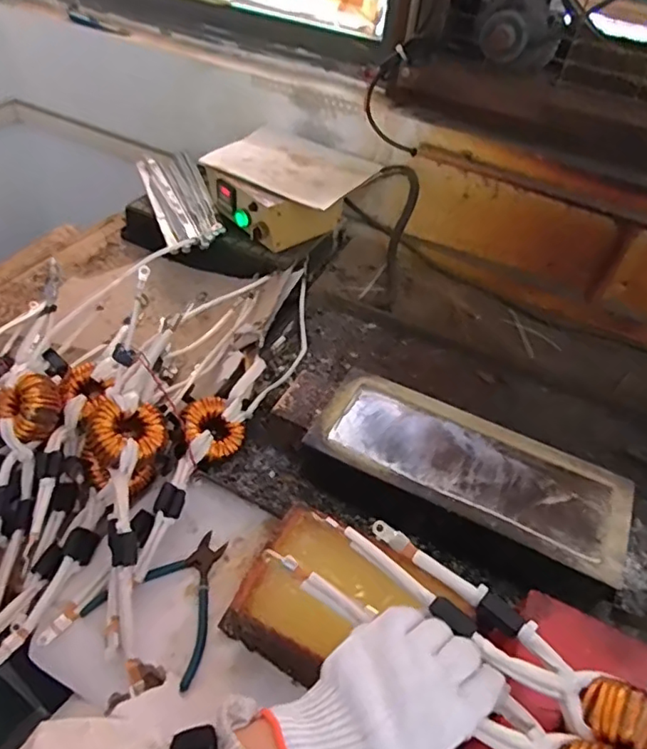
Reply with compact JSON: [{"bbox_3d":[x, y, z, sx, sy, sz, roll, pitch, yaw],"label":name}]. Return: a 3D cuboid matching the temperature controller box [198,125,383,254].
[{"bbox_3d":[-0.066,-0.329,0.992,0.249,0.101,0.225,27,48,19],"label":"temperature controller box"}]

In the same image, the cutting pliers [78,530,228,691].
[{"bbox_3d":[-0.146,0.218,0.570,0.128,0.010,0.134,26,48,17],"label":"cutting pliers"}]

